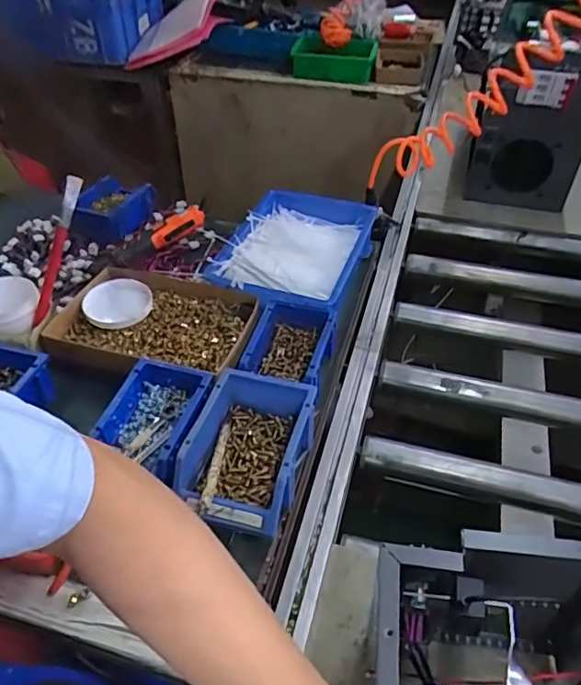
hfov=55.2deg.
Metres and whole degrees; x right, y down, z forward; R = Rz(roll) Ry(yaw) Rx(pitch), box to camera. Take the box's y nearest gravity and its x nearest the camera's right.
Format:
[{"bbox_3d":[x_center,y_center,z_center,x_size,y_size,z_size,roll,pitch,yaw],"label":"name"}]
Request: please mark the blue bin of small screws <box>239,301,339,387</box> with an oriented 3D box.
[{"bbox_3d":[-0.002,0.014,0.767,0.112,0.064,0.146,9,45,8],"label":"blue bin of small screws"}]

